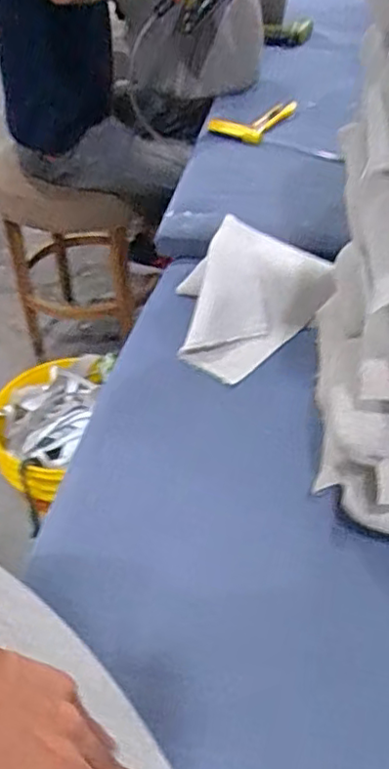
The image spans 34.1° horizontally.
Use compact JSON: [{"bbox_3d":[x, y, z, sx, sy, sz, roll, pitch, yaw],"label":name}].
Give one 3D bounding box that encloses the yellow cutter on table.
[{"bbox_3d":[0.114,-0.536,1.285,0.121,0.038,0.164,26,49,26],"label":"yellow cutter on table"}]

